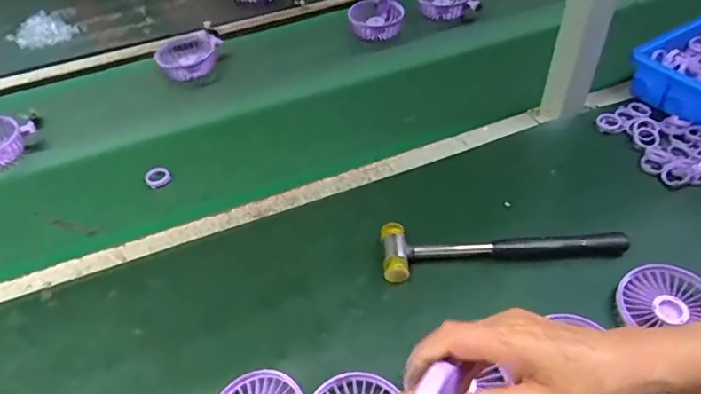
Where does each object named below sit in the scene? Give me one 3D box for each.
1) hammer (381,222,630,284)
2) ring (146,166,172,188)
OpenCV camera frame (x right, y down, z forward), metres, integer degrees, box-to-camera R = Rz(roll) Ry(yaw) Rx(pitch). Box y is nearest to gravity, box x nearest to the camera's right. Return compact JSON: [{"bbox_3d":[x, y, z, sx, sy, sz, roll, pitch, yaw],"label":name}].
[{"bbox_3d":[0.154,0.055,0.538,0.243,0.025,0.059,-2,46,1],"label":"hammer"},{"bbox_3d":[-0.237,-0.025,0.650,0.030,0.005,0.030,-1,62,2],"label":"ring"}]

